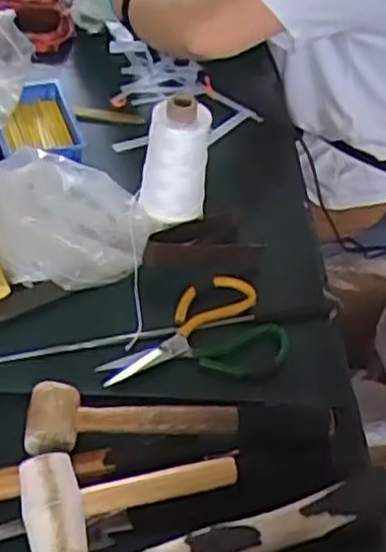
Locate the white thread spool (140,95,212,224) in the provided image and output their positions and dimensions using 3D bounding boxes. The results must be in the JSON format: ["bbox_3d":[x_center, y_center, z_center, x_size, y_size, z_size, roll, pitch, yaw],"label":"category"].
[{"bbox_3d":[-0.018,-0.115,0.778,0.066,0.147,0.058,6,45,-4],"label":"white thread spool"}]

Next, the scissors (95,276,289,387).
[{"bbox_3d":[-0.004,0.061,0.742,0.189,0.015,0.115,-15,50,-19],"label":"scissors"}]

